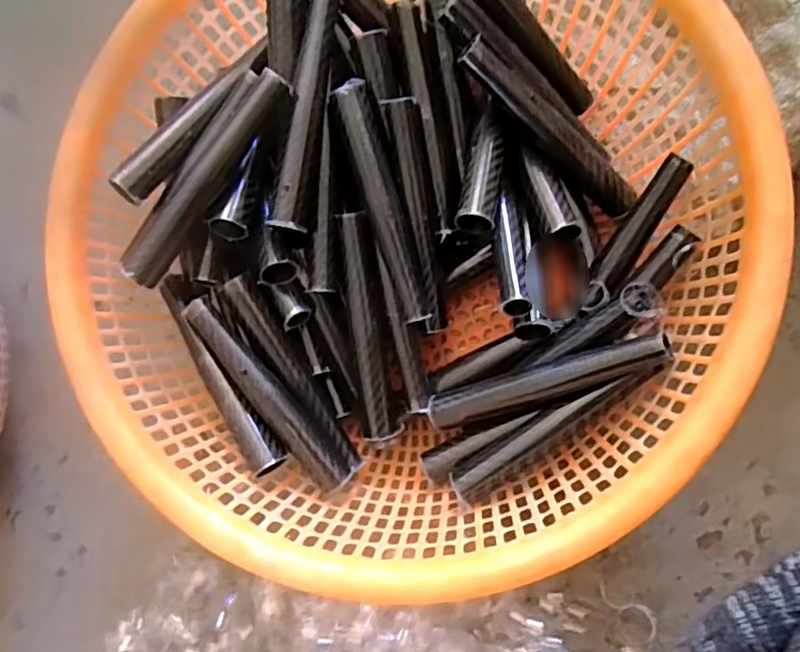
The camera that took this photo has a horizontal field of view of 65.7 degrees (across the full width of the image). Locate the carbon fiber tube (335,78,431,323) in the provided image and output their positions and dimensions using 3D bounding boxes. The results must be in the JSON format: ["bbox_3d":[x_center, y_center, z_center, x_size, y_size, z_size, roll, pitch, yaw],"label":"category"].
[{"bbox_3d":[-0.009,-0.076,0.389,0.019,0.021,0.148,-16,96,8],"label":"carbon fiber tube"}]

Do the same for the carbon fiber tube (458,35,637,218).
[{"bbox_3d":[0.096,-0.125,0.398,0.147,0.027,0.027,39,93,-17],"label":"carbon fiber tube"}]

